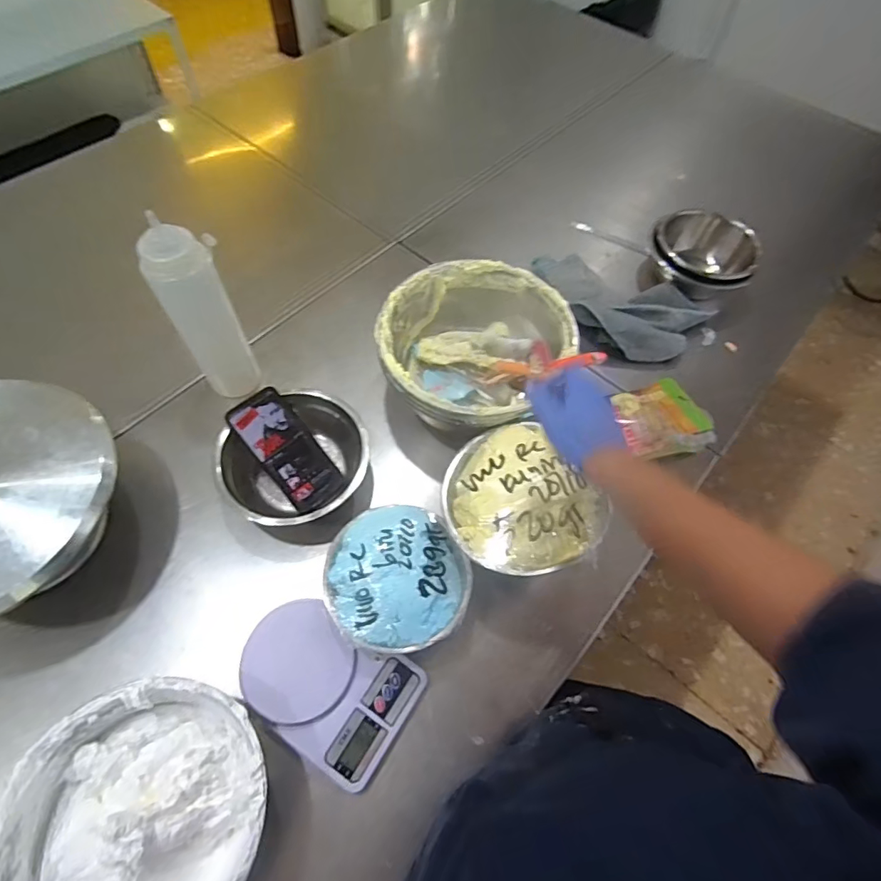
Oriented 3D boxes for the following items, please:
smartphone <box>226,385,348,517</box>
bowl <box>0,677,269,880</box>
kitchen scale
[{"bbox_3d":[-0.208,0.014,0.679,0.075,0.010,0.173,-38,94,-20],"label":"smartphone"},{"bbox_3d":[-0.274,0.345,0.461,0.216,0.084,0.211,1,62,-2],"label":"bowl"},{"bbox_3d":[-0.127,0.269,0.559,0.194,0.047,0.138,31,65,13],"label":"kitchen scale"}]

